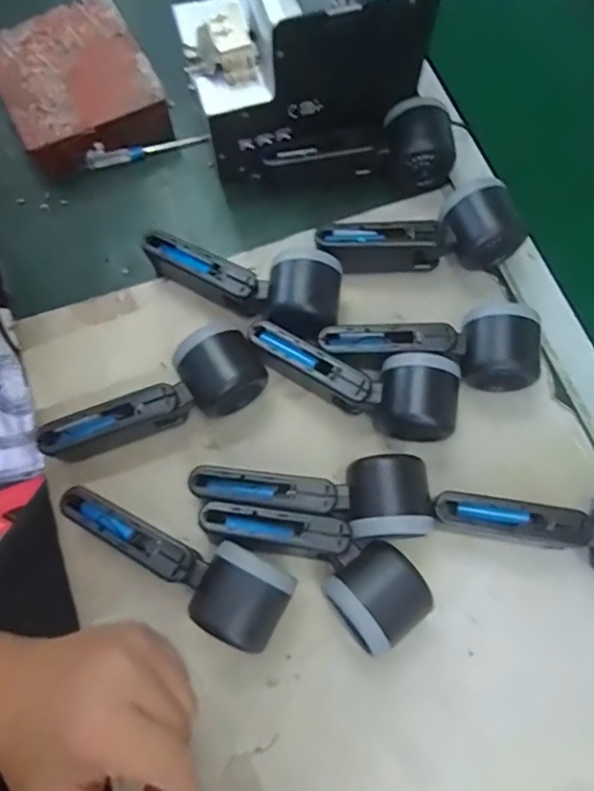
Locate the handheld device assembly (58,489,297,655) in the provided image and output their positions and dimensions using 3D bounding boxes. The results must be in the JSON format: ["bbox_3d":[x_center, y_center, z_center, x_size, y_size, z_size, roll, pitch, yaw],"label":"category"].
[{"bbox_3d":[-0.085,0.113,0.380,0.165,0.050,0.053,25,73,8],"label":"handheld device assembly"}]

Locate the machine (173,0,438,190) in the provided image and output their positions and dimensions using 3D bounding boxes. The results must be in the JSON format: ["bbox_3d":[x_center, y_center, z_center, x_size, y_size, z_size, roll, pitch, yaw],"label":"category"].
[{"bbox_3d":[0.000,-0.286,0.463,0.176,0.149,0.153,-19,73,-7],"label":"machine"}]

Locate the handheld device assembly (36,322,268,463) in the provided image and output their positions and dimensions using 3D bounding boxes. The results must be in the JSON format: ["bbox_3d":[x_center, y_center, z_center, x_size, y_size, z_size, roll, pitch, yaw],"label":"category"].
[{"bbox_3d":[-0.104,0.008,0.412,0.164,0.058,0.050,-29,74,-10],"label":"handheld device assembly"}]

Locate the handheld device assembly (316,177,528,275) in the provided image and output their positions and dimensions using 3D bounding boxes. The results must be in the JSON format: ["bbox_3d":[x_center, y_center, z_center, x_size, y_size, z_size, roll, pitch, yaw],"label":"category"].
[{"bbox_3d":[0.100,-0.127,0.457,0.165,0.058,0.054,-14,72,-5],"label":"handheld device assembly"}]

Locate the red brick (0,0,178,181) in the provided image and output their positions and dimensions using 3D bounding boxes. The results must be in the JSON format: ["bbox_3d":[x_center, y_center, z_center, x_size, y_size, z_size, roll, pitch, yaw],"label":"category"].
[{"bbox_3d":[-0.202,-0.287,0.521,0.129,0.056,0.146,-26,74,-9],"label":"red brick"}]

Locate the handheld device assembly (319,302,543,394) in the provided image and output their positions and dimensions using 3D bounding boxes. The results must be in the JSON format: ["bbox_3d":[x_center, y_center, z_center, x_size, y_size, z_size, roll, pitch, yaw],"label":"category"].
[{"bbox_3d":[0.102,-0.040,0.431,0.160,0.054,0.059,4,71,1],"label":"handheld device assembly"}]

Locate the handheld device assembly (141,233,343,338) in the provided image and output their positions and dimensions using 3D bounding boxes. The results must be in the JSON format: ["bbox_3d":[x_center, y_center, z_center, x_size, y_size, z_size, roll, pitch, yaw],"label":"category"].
[{"bbox_3d":[-0.042,-0.097,0.452,0.164,0.057,0.068,25,73,7],"label":"handheld device assembly"}]

